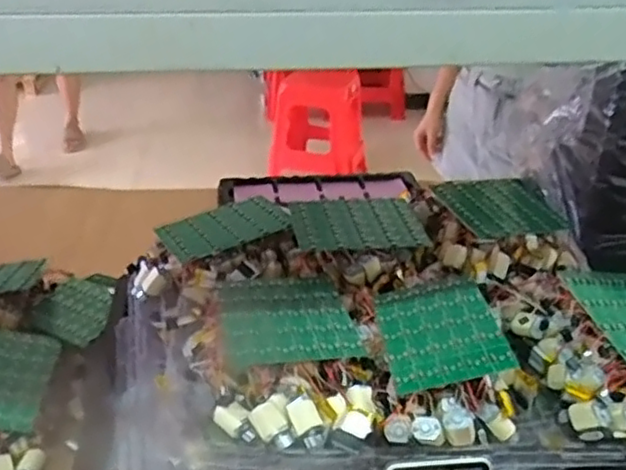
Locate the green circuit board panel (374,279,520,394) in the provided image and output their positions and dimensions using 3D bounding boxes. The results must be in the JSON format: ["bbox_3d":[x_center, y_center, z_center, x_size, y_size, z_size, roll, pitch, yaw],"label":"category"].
[{"bbox_3d":[0.101,0.075,0.536,0.089,0.007,0.124,-15,27,3],"label":"green circuit board panel"}]

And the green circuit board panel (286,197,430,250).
[{"bbox_3d":[0.044,-0.015,0.683,0.128,0.011,0.104,-2,28,-7],"label":"green circuit board panel"}]

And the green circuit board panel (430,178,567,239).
[{"bbox_3d":[0.210,-0.032,0.730,0.141,0.010,0.104,-4,36,-25],"label":"green circuit board panel"}]

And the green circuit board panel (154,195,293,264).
[{"bbox_3d":[-0.093,-0.009,0.697,0.124,0.010,0.089,-21,31,-20],"label":"green circuit board panel"}]

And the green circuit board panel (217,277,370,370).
[{"bbox_3d":[-0.023,0.067,0.555,0.106,0.008,0.123,-1,26,-14],"label":"green circuit board panel"}]

